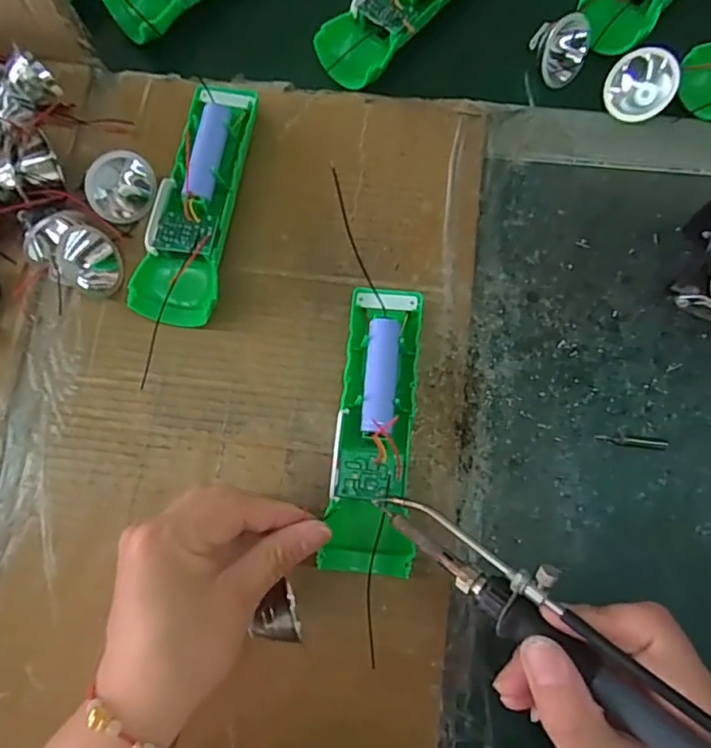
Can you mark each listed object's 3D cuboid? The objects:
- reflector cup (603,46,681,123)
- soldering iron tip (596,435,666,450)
[{"bbox_3d":[0.185,-0.188,0.366,0.041,0.042,0.031,33,37,4],"label":"reflector cup"},{"bbox_3d":[0.161,0.039,0.327,0.038,0.005,0.007,9,79,1],"label":"soldering iron tip"}]

